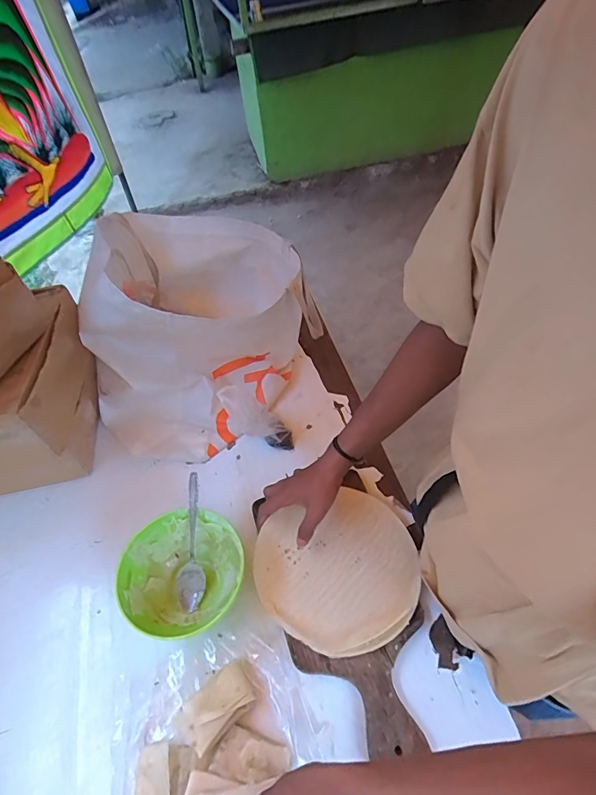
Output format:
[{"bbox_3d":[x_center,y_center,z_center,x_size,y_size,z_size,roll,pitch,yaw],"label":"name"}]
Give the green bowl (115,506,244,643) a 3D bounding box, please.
[{"bbox_3d":[-0.143,0.223,0.548,0.134,0.079,0.147,-2,51,2],"label":"green bowl"}]

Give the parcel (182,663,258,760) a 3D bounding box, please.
[{"bbox_3d":[-0.089,0.338,0.486,0.079,0.030,0.051,-39,58,-25],"label":"parcel"}]

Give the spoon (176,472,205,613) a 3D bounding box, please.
[{"bbox_3d":[-0.139,0.186,0.570,0.033,0.175,0.027,2,4,10],"label":"spoon"}]

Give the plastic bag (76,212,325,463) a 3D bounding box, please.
[{"bbox_3d":[-0.162,-0.117,0.736,0.343,0.275,0.361,8,52,10],"label":"plastic bag"}]

